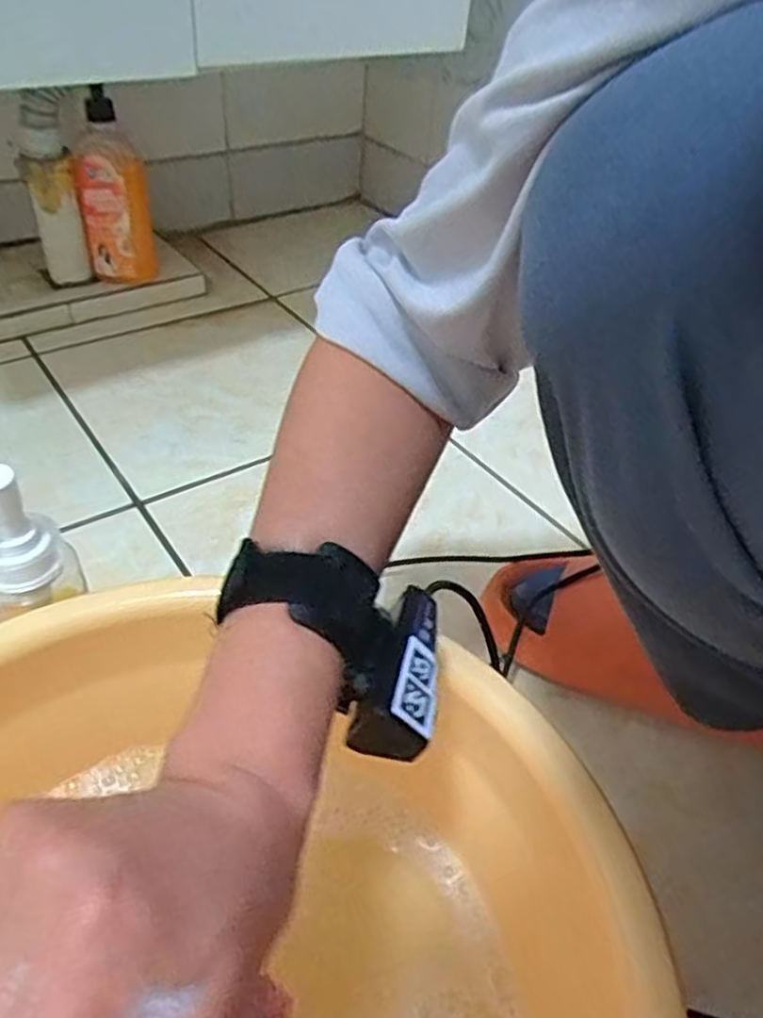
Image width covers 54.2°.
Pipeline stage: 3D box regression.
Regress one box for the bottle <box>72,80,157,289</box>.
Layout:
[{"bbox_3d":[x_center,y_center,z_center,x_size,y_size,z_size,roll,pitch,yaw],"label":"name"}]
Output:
[{"bbox_3d":[-0.314,-0.359,0.882,0.077,0.218,0.059,-10,42,-17],"label":"bottle"}]

